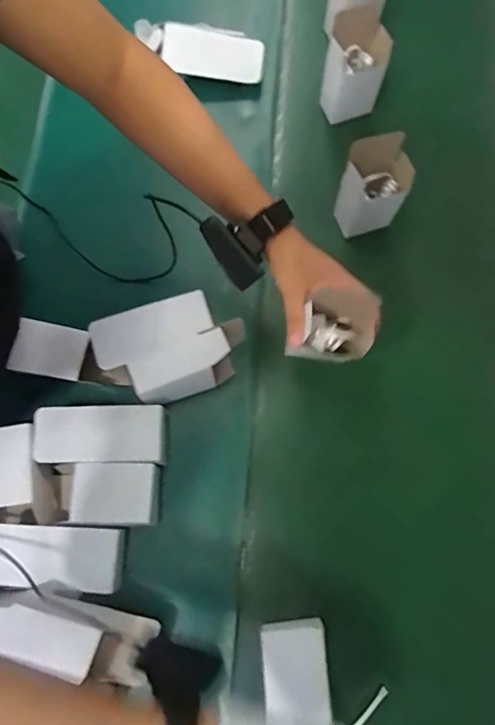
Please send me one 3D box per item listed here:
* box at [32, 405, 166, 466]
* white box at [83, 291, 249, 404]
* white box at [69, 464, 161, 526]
[{"bbox_3d":[-0.170,0.085,0.569,0.145,0.043,0.066,0,76,1],"label":"box"},{"bbox_3d":[-0.092,-0.018,0.585,0.175,0.065,0.128,-15,76,-3],"label":"white box"},{"bbox_3d":[-0.148,0.148,0.546,0.091,0.033,0.064,2,76,1],"label":"white box"}]

